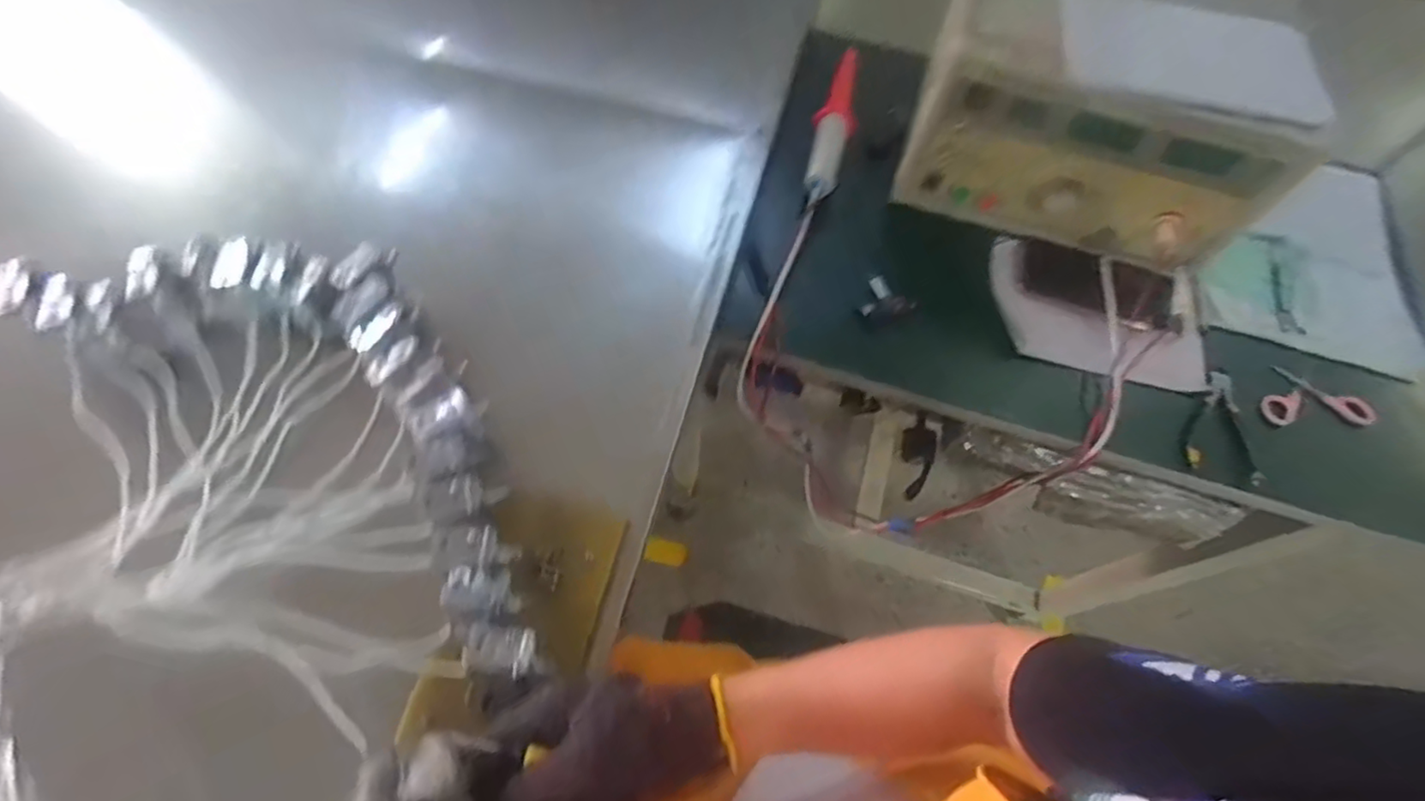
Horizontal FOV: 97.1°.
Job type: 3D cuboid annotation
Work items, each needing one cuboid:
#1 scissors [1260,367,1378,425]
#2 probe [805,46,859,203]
[{"bbox_3d":[0.589,-0.004,0.624,0.110,0.018,0.065,-2,59,-10],"label":"scissors"},{"bbox_3d":[0.142,-0.322,0.713,0.043,0.032,0.247,16,64,4],"label":"probe"}]

